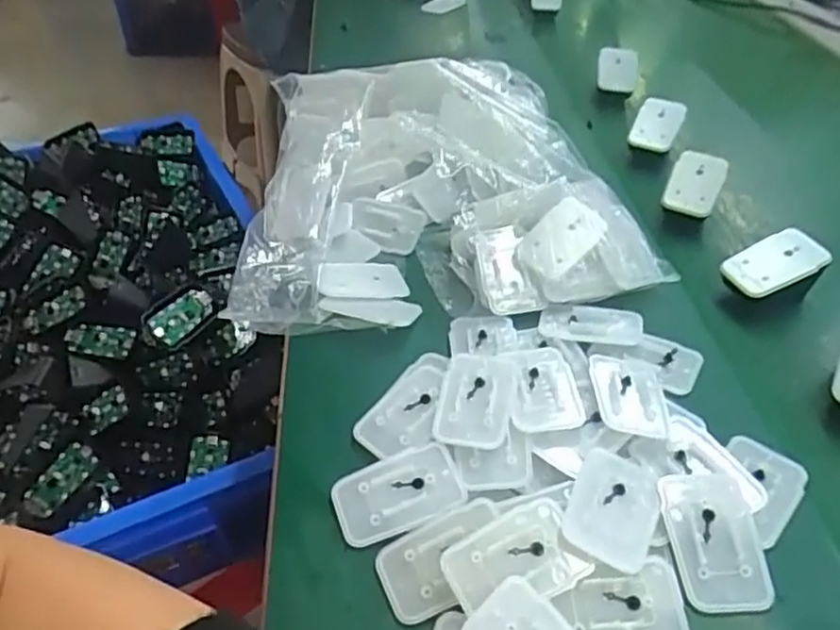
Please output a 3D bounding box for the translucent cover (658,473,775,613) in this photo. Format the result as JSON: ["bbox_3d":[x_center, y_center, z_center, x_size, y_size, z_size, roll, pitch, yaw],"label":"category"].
[{"bbox_3d":[0.150,0.113,0.343,0.046,0.005,0.068,-1,54,-1],"label":"translucent cover"}]

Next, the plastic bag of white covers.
[{"bbox_3d":[-0.003,-0.123,0.554,0.293,0.093,0.303,-7,42,-12],"label":"plastic bag of white covers"}]

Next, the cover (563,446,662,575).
[{"bbox_3d":[0.100,0.099,0.351,0.042,0.008,0.064,19,43,17],"label":"cover"}]

